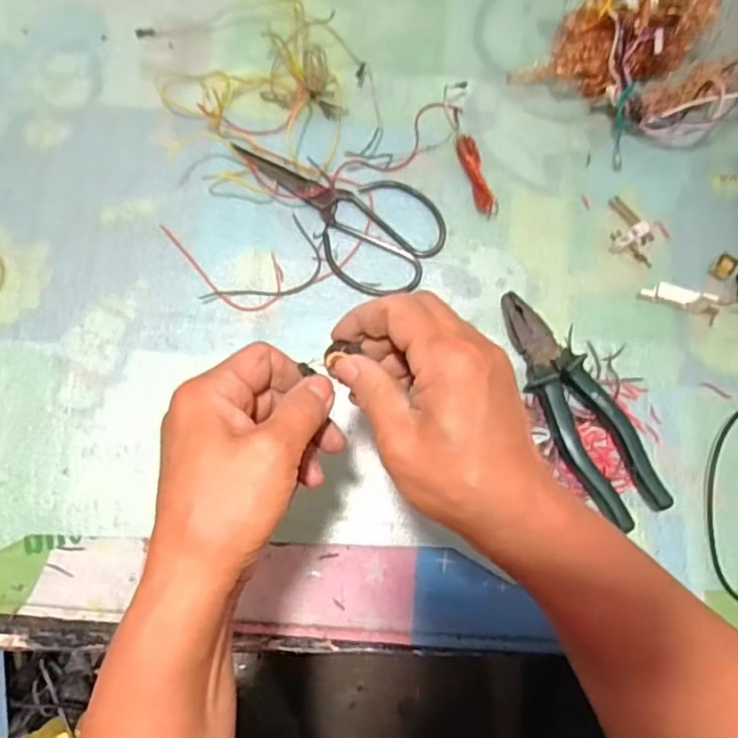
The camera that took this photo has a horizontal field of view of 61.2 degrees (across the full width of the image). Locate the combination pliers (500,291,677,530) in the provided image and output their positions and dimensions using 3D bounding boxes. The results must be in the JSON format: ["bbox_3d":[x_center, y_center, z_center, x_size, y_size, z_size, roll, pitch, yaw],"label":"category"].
[{"bbox_3d":[0.157,0.028,0.485,0.052,0.025,0.191,-27,77,-7],"label":"combination pliers"}]

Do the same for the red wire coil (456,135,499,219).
[{"bbox_3d":[0.094,-0.168,0.541,0.019,0.009,0.076,-15,76,-4],"label":"red wire coil"}]

